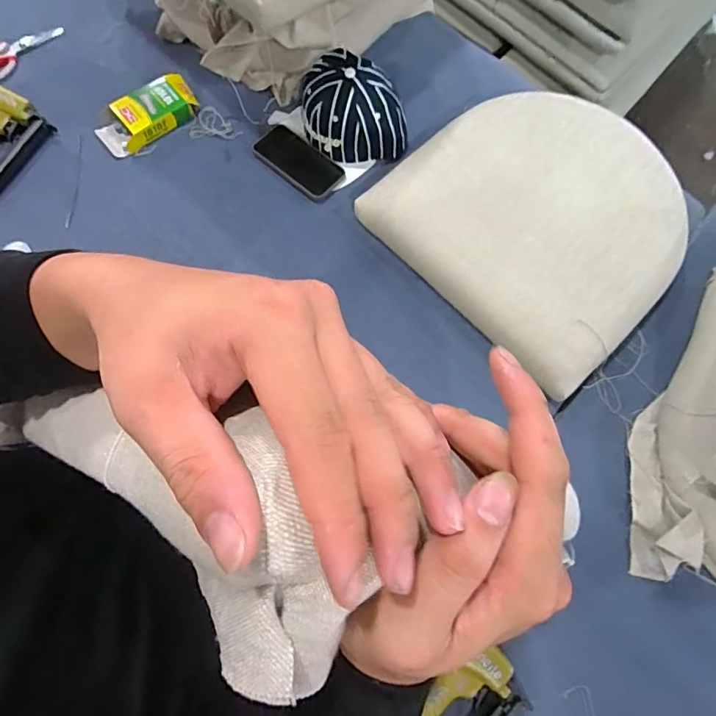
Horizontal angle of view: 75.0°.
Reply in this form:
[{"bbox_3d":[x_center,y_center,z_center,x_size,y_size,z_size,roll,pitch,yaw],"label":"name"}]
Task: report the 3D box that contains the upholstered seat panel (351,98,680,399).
[{"bbox_3d":[0.311,-0.240,0.789,0.448,0.069,0.449,-42,81,-11],"label":"upholstered seat panel"}]

